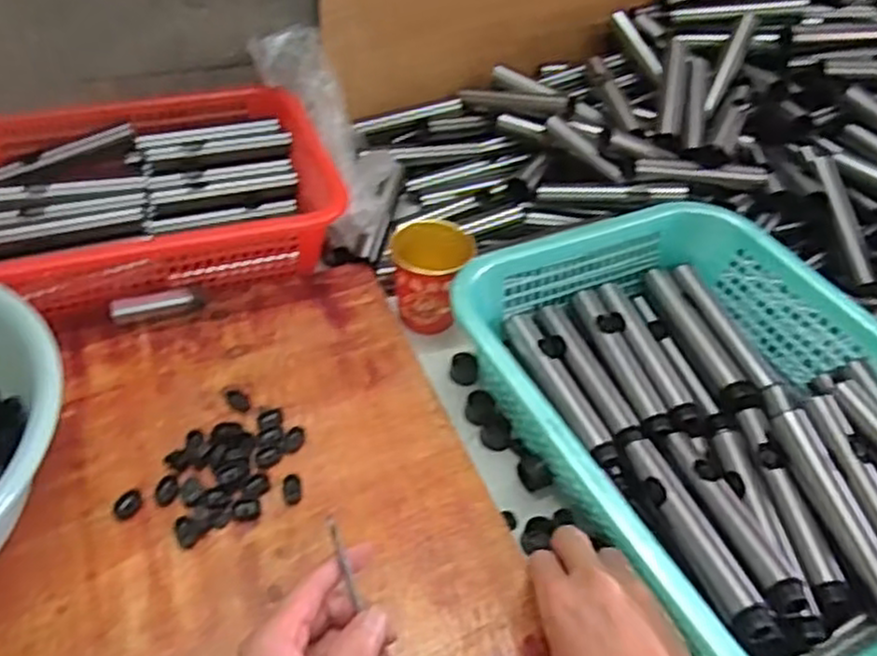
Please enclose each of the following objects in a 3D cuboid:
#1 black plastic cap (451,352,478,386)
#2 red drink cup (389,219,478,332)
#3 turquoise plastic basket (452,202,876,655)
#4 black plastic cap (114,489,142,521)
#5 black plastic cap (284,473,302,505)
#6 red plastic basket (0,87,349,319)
[{"bbox_3d":[0.022,0.035,0.626,0.022,0.019,0.021,3,47,-3],"label":"black plastic cap"},{"bbox_3d":[-0.008,-0.047,0.652,0.065,0.080,0.064,3,47,-3],"label":"red drink cup"},{"bbox_3d":[0.207,0.061,0.544,0.292,0.076,0.379,-19,52,-22],"label":"turquoise plastic basket"},{"bbox_3d":[-0.212,0.121,0.502,0.015,0.005,0.021,19,48,11],"label":"black plastic cap"},{"bbox_3d":[-0.104,0.115,0.525,0.013,0.008,0.022,-6,48,-11],"label":"black plastic cap"},{"bbox_3d":[-0.274,-0.126,0.688,0.335,0.073,0.232,-16,51,-20],"label":"red plastic basket"}]

